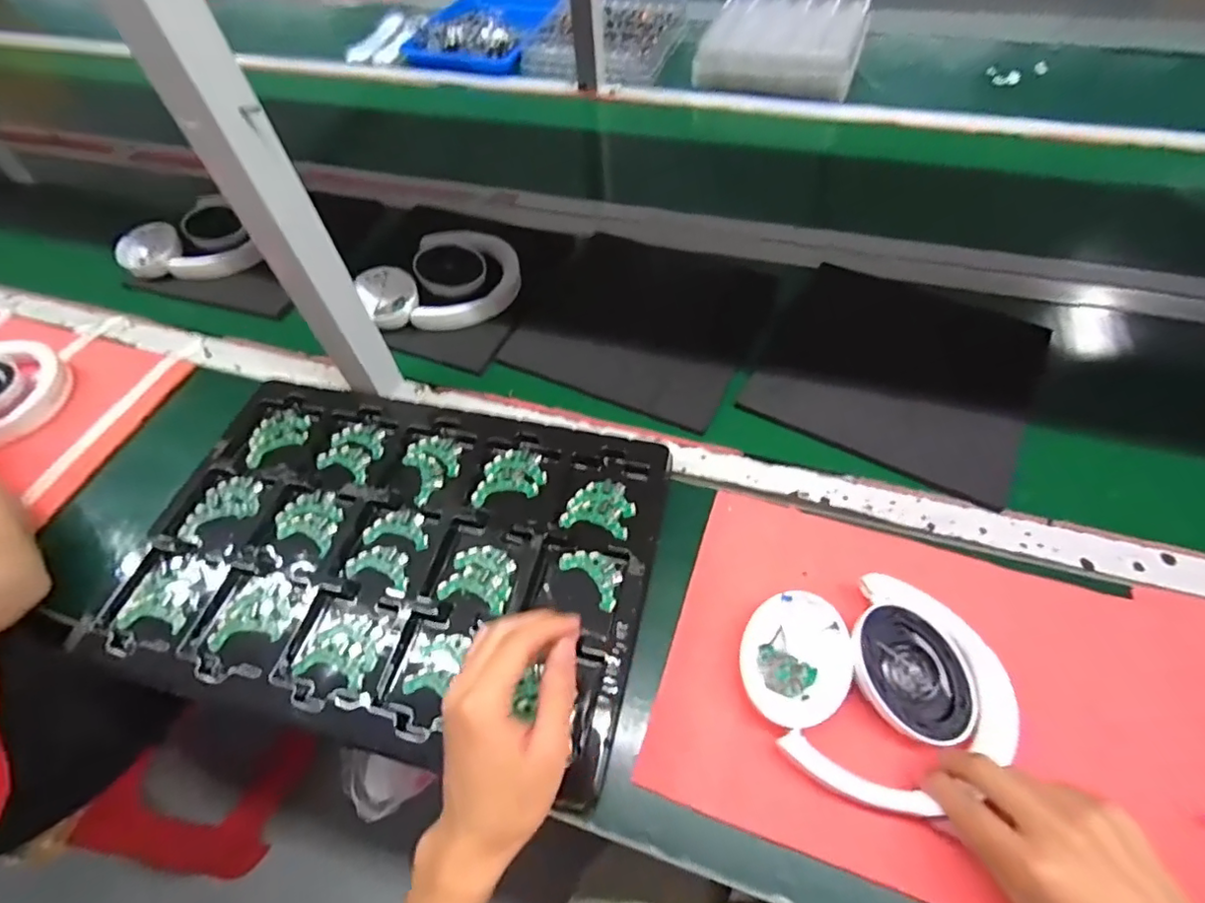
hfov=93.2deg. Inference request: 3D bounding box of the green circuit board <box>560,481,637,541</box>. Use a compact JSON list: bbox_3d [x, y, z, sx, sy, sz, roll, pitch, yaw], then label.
[{"bbox_3d":[-0.002,0.050,0.526,0.062,0.011,0.051,10,57,11],"label":"green circuit board"}]

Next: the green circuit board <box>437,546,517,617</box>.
[{"bbox_3d":[-0.105,0.109,0.494,0.059,0.008,0.052,14,58,14],"label":"green circuit board"}]

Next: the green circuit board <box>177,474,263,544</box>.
[{"bbox_3d":[-0.371,0.053,0.554,0.075,0.010,0.052,-29,58,-15],"label":"green circuit board"}]

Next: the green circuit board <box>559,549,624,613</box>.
[{"bbox_3d":[-0.005,0.104,0.487,0.039,0.004,0.061,-33,60,-17],"label":"green circuit board"}]

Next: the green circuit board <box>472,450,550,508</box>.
[{"bbox_3d":[-0.092,0.024,0.552,0.070,0.008,0.052,-16,56,-7],"label":"green circuit board"}]

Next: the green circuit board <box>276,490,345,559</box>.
[{"bbox_3d":[-0.275,0.064,0.536,0.061,0.004,0.060,9,57,10],"label":"green circuit board"}]

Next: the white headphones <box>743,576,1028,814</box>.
[{"bbox_3d":[0.196,0.167,0.414,0.155,0.043,0.164,-24,53,-20],"label":"white headphones"}]

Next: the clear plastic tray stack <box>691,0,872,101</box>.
[{"bbox_3d":[0.328,-0.714,1.020,0.271,0.125,0.244,21,52,17],"label":"clear plastic tray stack"}]

